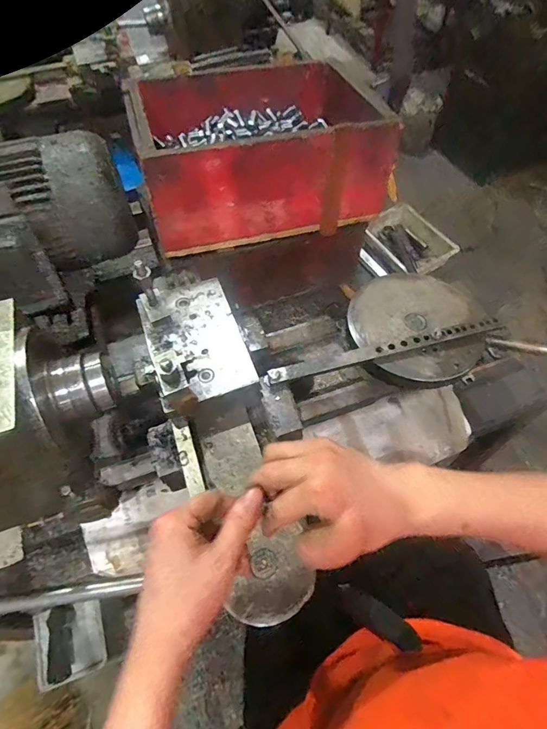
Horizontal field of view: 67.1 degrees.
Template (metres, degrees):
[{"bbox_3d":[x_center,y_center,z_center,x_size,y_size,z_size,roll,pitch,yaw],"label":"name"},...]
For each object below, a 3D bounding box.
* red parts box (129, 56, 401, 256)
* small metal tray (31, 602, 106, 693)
[{"bbox_3d":[-0.031,-0.331,0.634,0.347,0.148,0.251,-17,58,-10],"label":"red parts box"},{"bbox_3d":[-0.265,0.364,0.544,0.006,0.088,0.085,-40,58,27],"label":"small metal tray"}]

